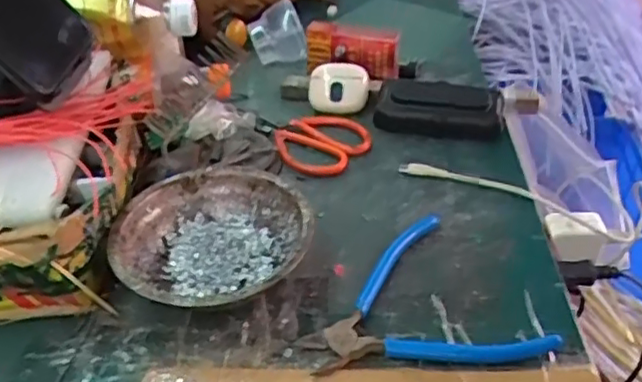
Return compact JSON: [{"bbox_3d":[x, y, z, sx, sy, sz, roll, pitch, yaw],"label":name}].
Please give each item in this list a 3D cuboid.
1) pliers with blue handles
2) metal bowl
[{"bbox_3d":[0.054,0.080,0.387,0.127,0.021,0.113,-23,43,-24],"label":"pliers with blue handles"},{"bbox_3d":[-0.070,0.038,0.425,0.124,0.041,0.119,-2,38,1],"label":"metal bowl"}]

